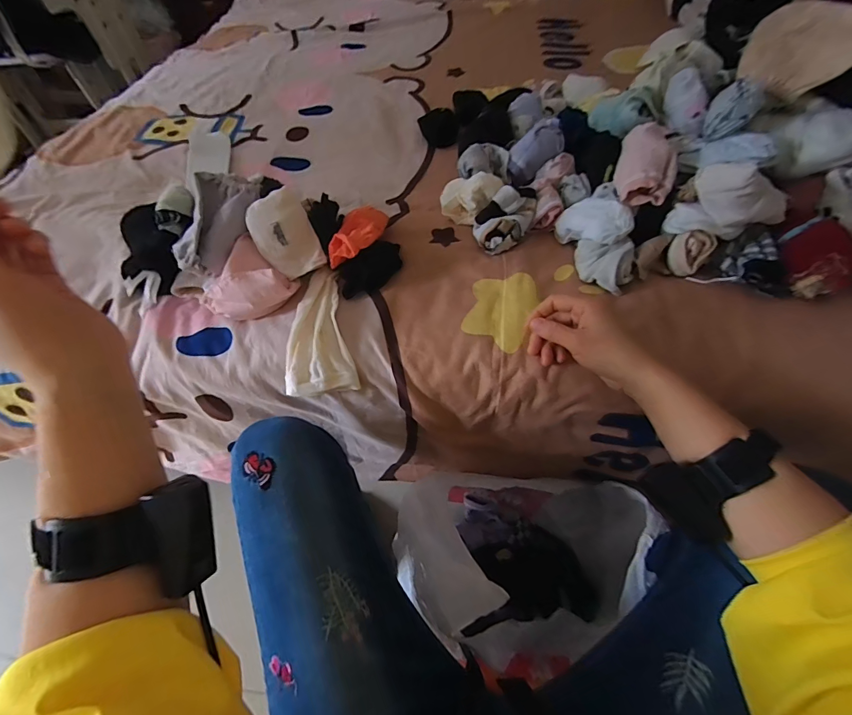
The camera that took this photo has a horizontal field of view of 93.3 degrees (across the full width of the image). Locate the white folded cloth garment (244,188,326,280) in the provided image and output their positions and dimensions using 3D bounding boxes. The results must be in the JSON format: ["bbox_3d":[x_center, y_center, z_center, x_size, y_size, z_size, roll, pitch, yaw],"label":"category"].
[{"bbox_3d":[-0.171,-0.149,0.490,0.069,0.095,0.028,-27,27,-14],"label":"white folded cloth garment"}]

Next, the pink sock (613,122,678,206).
[{"bbox_3d":[0.270,-0.239,0.496,0.038,0.057,0.106,21,74,-27],"label":"pink sock"}]

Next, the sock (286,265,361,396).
[{"bbox_3d":[-0.127,-0.038,0.478,0.077,0.022,0.161,-6,71,-3],"label":"sock"}]

